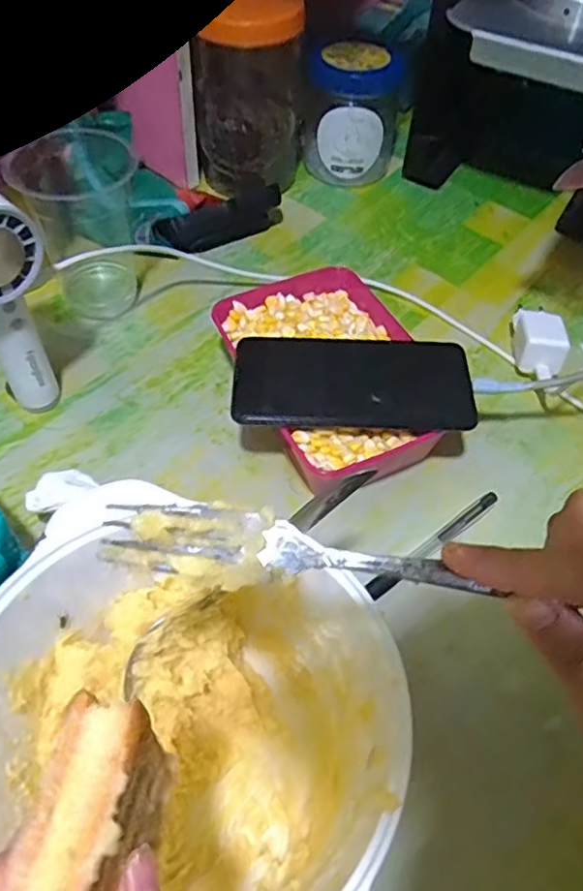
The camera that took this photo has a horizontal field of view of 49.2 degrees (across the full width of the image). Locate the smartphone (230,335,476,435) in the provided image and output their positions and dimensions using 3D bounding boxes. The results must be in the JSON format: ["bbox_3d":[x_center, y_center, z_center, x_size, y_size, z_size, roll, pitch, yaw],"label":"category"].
[{"bbox_3d":[0.039,-0.042,0.412,0.153,0.011,0.071,3,53,-1],"label":"smartphone"}]

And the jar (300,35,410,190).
[{"bbox_3d":[0.061,-0.336,0.638,0.091,0.111,0.107,9,53,5],"label":"jar"}]

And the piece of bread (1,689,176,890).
[{"bbox_3d":[-0.049,0.101,0.157,0.020,0.059,0.060,7,53,4],"label":"piece of bread"}]

